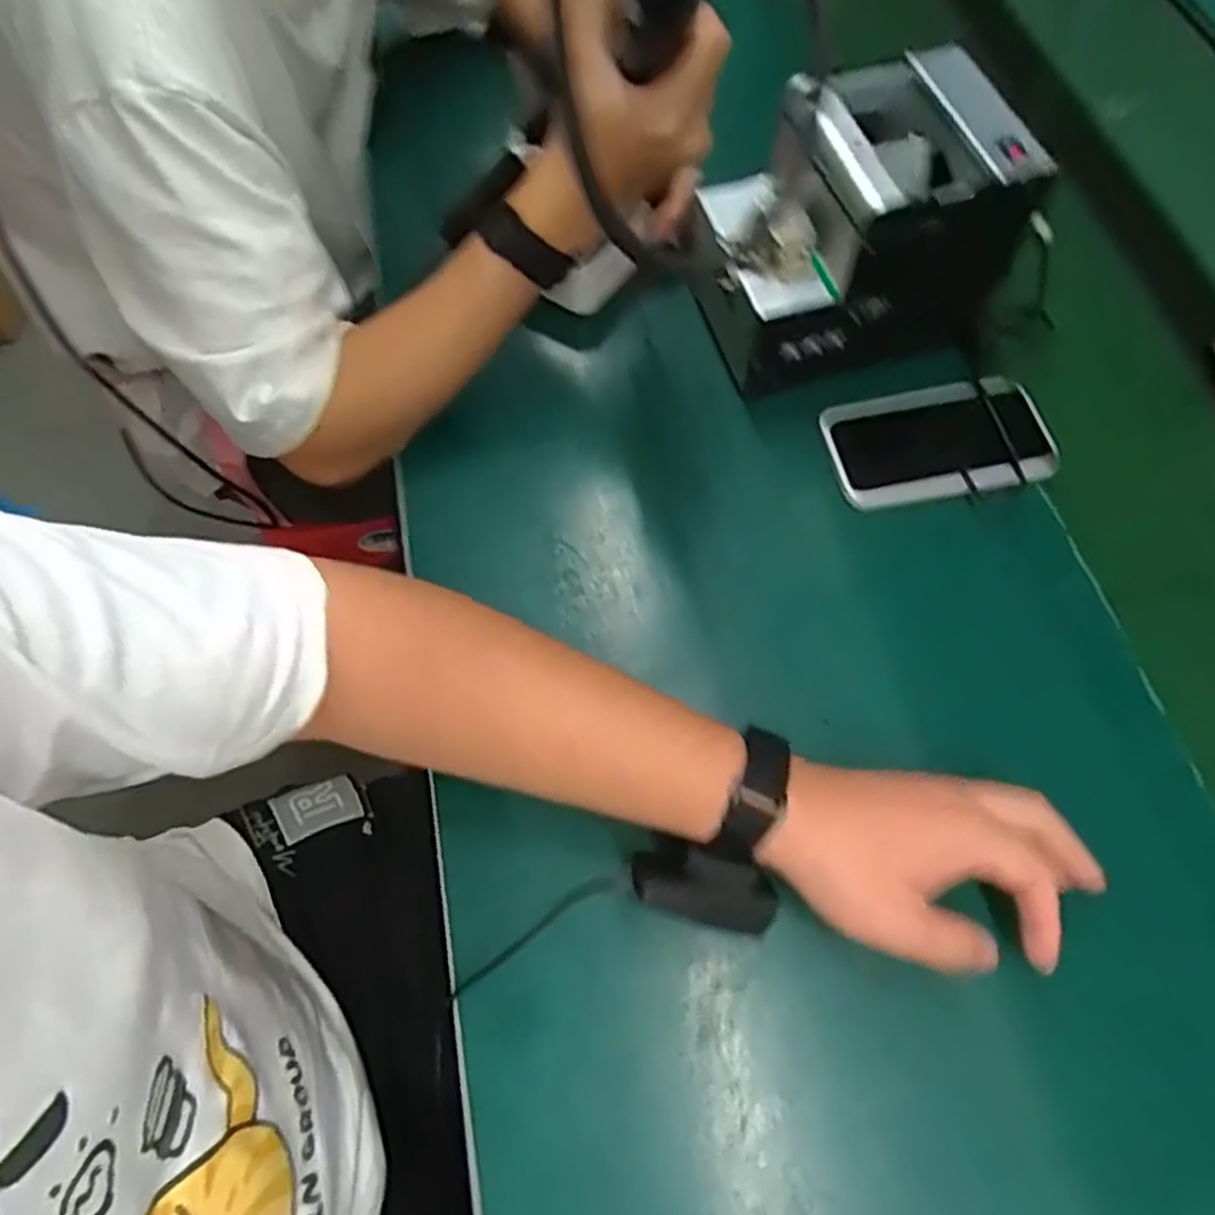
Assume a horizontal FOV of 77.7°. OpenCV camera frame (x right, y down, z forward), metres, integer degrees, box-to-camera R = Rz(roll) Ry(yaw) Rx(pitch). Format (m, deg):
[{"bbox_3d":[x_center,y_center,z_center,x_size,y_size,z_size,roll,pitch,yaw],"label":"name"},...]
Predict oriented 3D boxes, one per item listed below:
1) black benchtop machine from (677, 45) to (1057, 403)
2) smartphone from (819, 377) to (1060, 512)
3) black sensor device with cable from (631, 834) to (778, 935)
[{"bbox_3d":[0.165,-0.259,0.516,0.182,0.139,0.132,-12,65,-4],"label":"black benchtop machine"},{"bbox_3d":[0.230,-0.117,0.528,0.152,0.013,0.088,-9,65,-2],"label":"smartphone"},{"bbox_3d":[0.048,0.137,0.374,0.071,0.031,0.032,15,67,8],"label":"black sensor device with cable"}]

